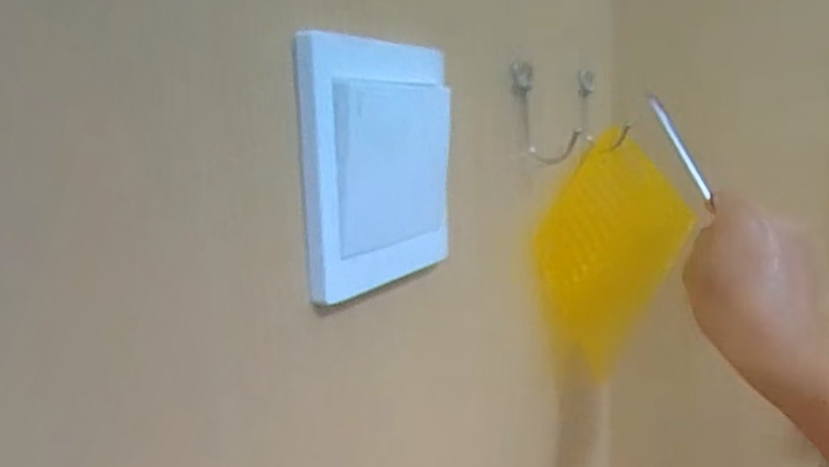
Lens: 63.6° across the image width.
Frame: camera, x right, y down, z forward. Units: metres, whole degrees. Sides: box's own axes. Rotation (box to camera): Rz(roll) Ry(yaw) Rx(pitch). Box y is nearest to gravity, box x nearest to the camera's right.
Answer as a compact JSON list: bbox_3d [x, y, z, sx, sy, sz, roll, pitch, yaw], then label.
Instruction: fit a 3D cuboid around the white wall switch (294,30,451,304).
[{"bbox_3d":[-0.009,-0.025,0.241,0.010,0.084,0.084,3,11,32],"label":"white wall switch"}]

